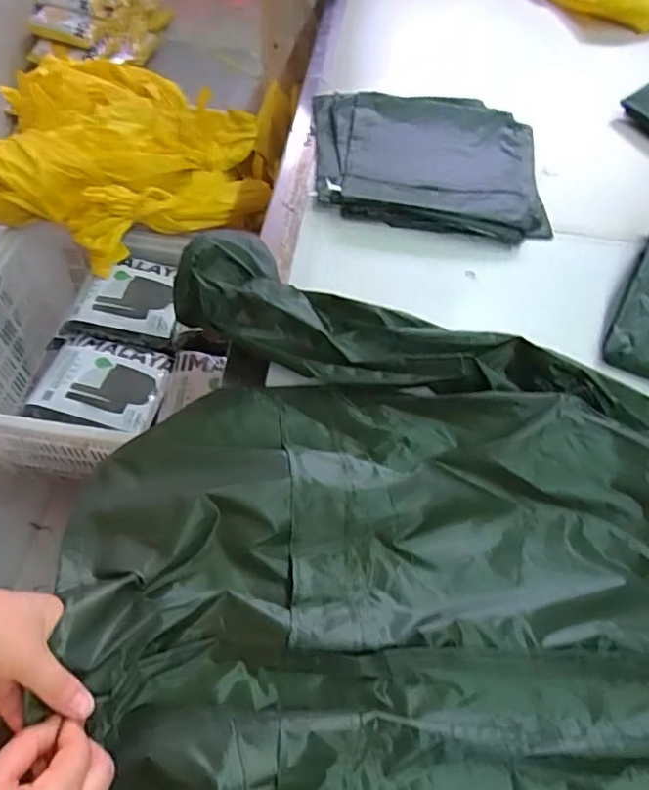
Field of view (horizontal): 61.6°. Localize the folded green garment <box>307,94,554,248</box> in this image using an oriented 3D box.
[{"bbox_3d":[0.158,-0.382,0.855,0.354,0.027,0.352,8,55,0],"label":"folded green garment"}]

